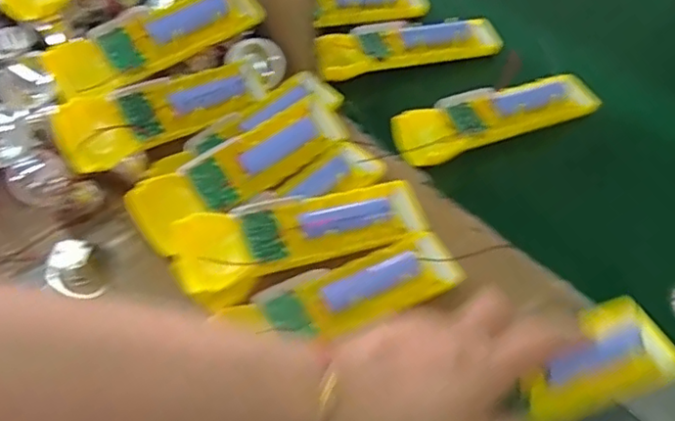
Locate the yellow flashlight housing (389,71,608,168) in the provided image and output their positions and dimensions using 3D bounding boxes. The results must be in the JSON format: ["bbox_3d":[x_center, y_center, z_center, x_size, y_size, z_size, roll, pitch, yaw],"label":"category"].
[{"bbox_3d":[0.126,-0.077,0.482,0.165,0.027,0.048,-17,53,-9],"label":"yellow flashlight housing"}]

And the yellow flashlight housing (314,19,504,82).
[{"bbox_3d":[0.063,-0.151,0.545,0.163,0.032,0.045,-11,53,-4],"label":"yellow flashlight housing"}]

